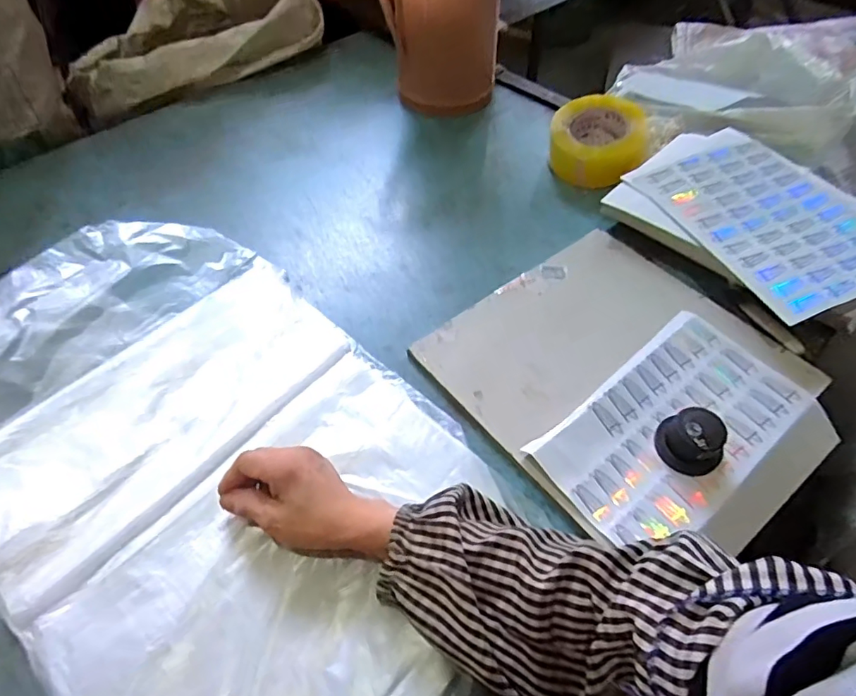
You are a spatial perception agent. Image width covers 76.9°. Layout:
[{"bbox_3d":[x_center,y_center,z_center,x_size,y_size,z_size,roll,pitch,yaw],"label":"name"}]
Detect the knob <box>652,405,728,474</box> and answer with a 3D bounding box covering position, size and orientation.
[{"bbox_3d":[0.243,0.082,0.489,0.052,0.041,0.059,-36,65,-26],"label":"knob"}]

